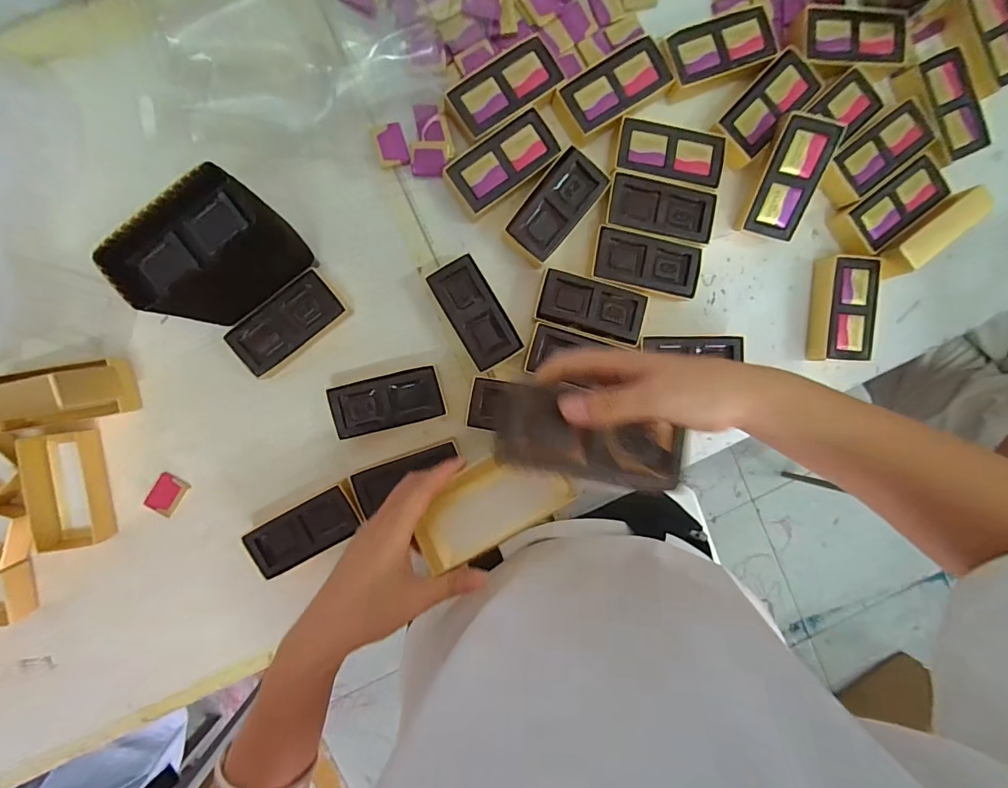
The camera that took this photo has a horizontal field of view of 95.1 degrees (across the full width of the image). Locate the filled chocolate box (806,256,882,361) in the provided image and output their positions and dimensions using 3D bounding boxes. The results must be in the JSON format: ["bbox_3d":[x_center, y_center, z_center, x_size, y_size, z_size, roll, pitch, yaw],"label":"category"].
[{"bbox_3d":[0.384,-0.095,0.522,0.060,0.031,0.114,4,94,-5],"label":"filled chocolate box"}]

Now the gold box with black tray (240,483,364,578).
[{"bbox_3d":[-0.209,0.142,0.490,0.114,0.030,0.055,-27,96,-2],"label":"gold box with black tray"}]

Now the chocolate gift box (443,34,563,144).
[{"bbox_3d":[0.001,-0.310,0.475,0.116,0.024,0.057,-34,96,-1],"label":"chocolate gift box"}]

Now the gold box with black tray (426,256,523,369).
[{"bbox_3d":[-0.031,-0.084,0.488,0.054,0.031,0.112,-30,96,-1],"label":"gold box with black tray"}]

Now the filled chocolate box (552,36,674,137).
[{"bbox_3d":[0.111,-0.315,0.485,0.125,0.031,0.055,-32,96,-1],"label":"filled chocolate box"}]

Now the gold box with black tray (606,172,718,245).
[{"bbox_3d":[0.166,-0.198,0.497,0.114,0.029,0.057,11,94,-5],"label":"gold box with black tray"}]

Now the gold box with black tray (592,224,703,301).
[{"bbox_3d":[0.151,-0.141,0.500,0.115,0.031,0.057,12,94,-5],"label":"gold box with black tray"}]

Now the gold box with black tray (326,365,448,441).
[{"bbox_3d":[-0.121,0.008,0.488,0.112,0.027,0.056,-14,96,-3],"label":"gold box with black tray"}]

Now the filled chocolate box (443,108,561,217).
[{"bbox_3d":[-0.001,-0.238,0.481,0.114,0.027,0.057,-35,96,-1],"label":"filled chocolate box"}]

